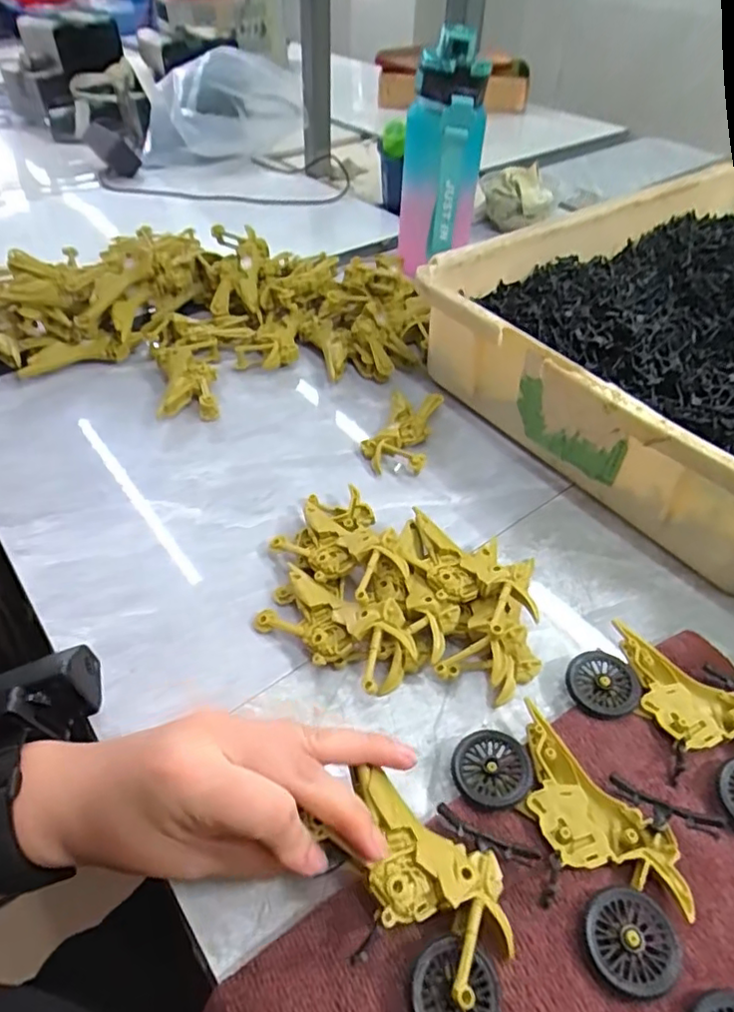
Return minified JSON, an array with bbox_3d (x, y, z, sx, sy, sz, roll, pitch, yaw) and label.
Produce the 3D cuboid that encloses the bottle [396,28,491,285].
[{"bbox_3d":[0.077,-0.350,0.619,0.078,0.210,0.078,4,46,3],"label":"bottle"}]

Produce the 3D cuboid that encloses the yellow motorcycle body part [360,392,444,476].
[{"bbox_3d":[0.029,-0.062,0.488,0.050,0.018,0.089,11,46,8],"label":"yellow motorcycle body part"}]

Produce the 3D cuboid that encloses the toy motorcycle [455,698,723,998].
[{"bbox_3d":[0.094,0.147,0.279,0.113,0.021,0.074,33,52,27],"label":"toy motorcycle"}]

